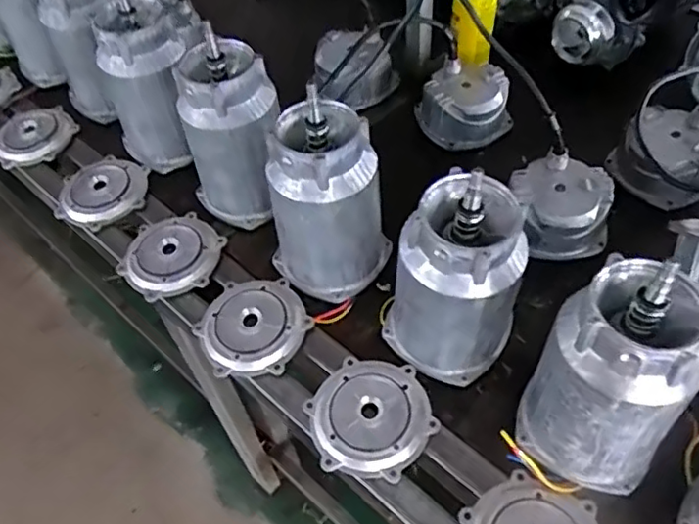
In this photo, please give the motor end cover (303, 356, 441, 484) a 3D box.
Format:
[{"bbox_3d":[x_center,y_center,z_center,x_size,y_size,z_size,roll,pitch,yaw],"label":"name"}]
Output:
[{"bbox_3d":[0.022,0.162,0.644,0.124,0.023,0.129,-17,53,-9],"label":"motor end cover"}]

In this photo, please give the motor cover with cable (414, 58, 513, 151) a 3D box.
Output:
[{"bbox_3d":[0.169,-0.239,0.909,0.131,0.065,0.127,-30,56,-18],"label":"motor cover with cable"}]

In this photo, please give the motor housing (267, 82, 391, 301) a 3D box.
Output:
[{"bbox_3d":[-0.032,-0.066,0.692,0.119,0.212,0.109,30,60,24],"label":"motor housing"}]

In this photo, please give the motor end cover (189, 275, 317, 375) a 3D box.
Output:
[{"bbox_3d":[-0.115,0.074,0.724,0.121,0.017,0.128,22,57,20],"label":"motor end cover"}]

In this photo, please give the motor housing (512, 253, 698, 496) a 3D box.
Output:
[{"bbox_3d":[0.232,0.104,0.539,0.131,0.218,0.112,26,58,22],"label":"motor housing"}]

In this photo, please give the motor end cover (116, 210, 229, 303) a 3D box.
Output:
[{"bbox_3d":[-0.234,-0.010,0.797,0.122,0.022,0.123,9,54,11],"label":"motor end cover"}]

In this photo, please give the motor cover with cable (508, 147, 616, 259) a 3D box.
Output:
[{"bbox_3d":[0.267,-0.072,0.774,0.125,0.075,0.126,-13,53,-6],"label":"motor cover with cable"}]

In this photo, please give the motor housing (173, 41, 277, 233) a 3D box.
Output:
[{"bbox_3d":[-0.152,-0.163,0.780,0.118,0.213,0.116,-26,55,-15],"label":"motor housing"}]

